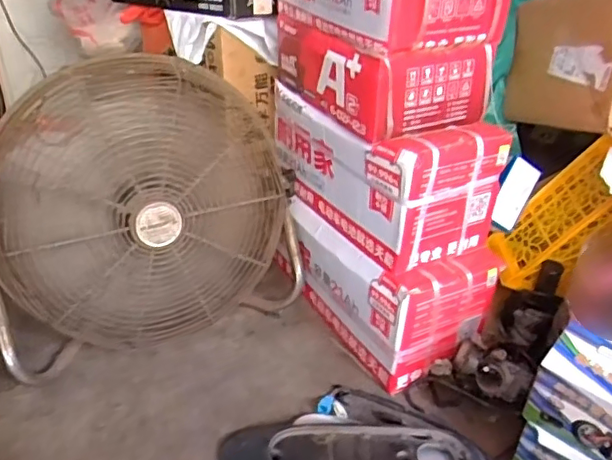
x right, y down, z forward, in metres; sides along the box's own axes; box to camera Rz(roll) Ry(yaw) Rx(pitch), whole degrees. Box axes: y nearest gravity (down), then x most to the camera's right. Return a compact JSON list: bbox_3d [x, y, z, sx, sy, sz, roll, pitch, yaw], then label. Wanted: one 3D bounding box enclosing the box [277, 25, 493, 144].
[{"bbox_3d":[0.112,-0.270,0.932,0.212,0.122,0.327,-14,36,-26],"label":"box"}]

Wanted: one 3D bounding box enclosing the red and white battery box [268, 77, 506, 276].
[{"bbox_3d":[0.124,-0.126,0.979,0.213,0.195,0.385,-14,36,-26],"label":"red and white battery box"}]

